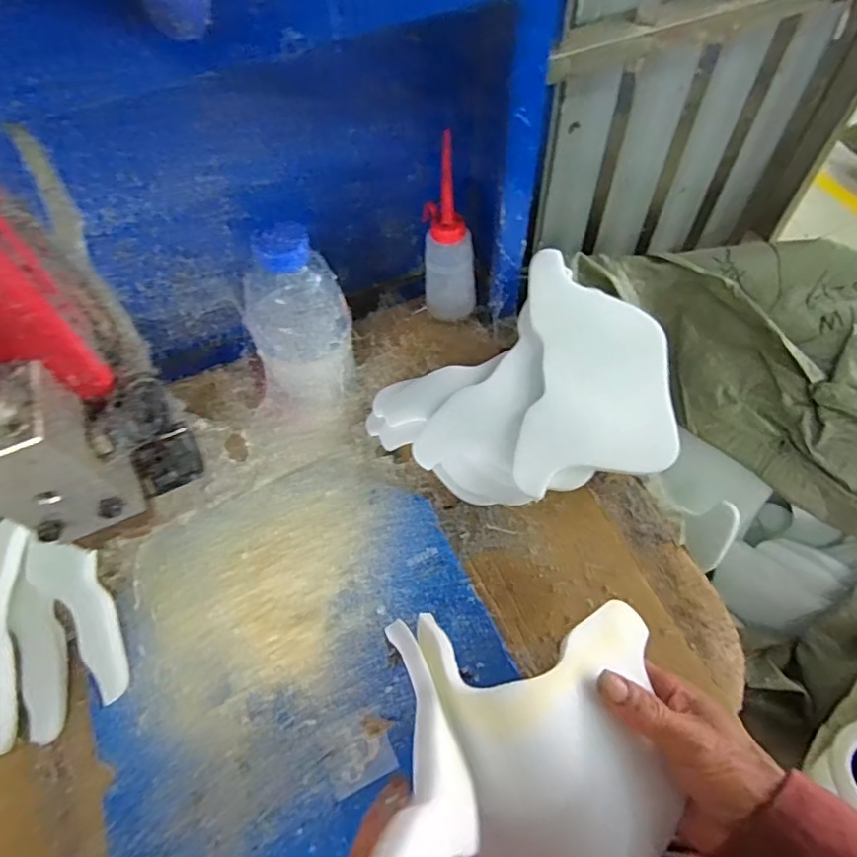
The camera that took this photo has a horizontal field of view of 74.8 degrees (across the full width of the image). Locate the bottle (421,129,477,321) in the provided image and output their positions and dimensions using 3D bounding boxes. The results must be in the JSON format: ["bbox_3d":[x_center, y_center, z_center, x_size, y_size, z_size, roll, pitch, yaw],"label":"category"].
[{"bbox_3d":[0.021,-0.178,0.535,0.054,0.171,0.044,1,60,3],"label":"bottle"}]

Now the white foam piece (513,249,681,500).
[{"bbox_3d":[0.154,-0.050,0.502,0.134,0.035,0.237,7,60,6],"label":"white foam piece"}]

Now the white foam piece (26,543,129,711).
[{"bbox_3d":[-0.270,0.142,0.443,0.046,0.026,0.141,-39,66,-19],"label":"white foam piece"}]

